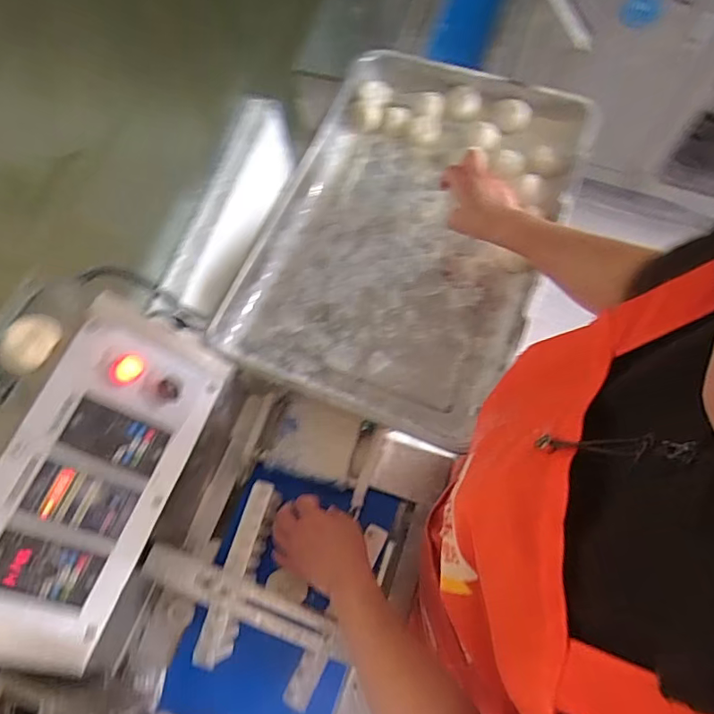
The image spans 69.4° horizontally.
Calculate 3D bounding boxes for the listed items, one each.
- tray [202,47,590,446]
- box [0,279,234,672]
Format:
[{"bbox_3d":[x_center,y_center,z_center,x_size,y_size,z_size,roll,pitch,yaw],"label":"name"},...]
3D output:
[{"bbox_3d":[0.071,-0.186,0.729,0.374,0.069,0.540,23,72,8],"label":"tray"},{"bbox_3d":[-0.308,0.106,0.531,0.208,0.129,0.359,19,71,8],"label":"box"}]

